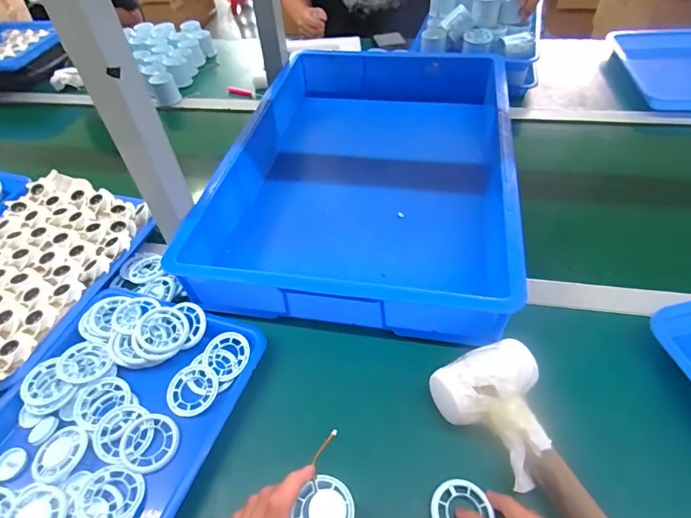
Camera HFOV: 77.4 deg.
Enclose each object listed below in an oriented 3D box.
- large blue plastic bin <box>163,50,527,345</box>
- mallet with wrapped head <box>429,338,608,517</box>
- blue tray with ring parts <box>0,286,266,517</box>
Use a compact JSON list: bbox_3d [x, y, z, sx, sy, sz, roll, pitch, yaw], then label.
[{"bbox_3d":[0.042,-0.163,0.695,0.405,0.093,0.599,6,49,10],"label":"large blue plastic bin"},{"bbox_3d":[0.201,0.193,0.381,0.104,0.056,0.277,-28,51,-20],"label":"mallet with wrapped head"},{"bbox_3d":[-0.259,0.183,0.453,0.253,0.033,0.354,12,50,16],"label":"blue tray with ring parts"}]

